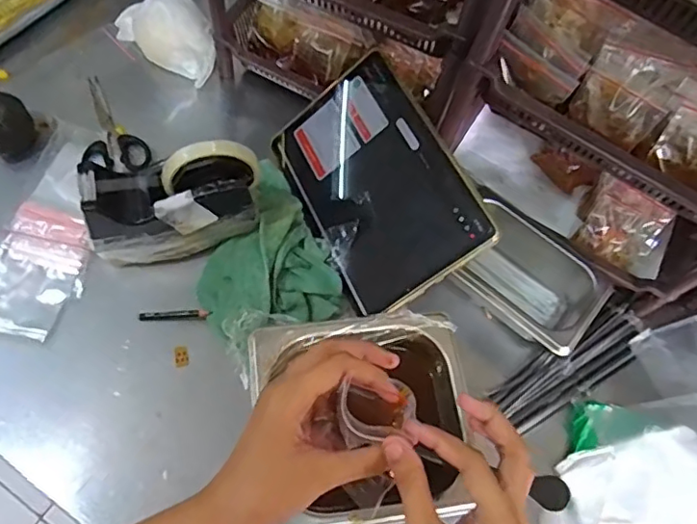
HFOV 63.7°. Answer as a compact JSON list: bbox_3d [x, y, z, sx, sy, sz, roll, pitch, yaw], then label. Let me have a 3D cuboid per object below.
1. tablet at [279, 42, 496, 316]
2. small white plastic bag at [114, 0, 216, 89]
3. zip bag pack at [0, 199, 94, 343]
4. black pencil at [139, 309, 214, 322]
[{"bbox_3d":[0.025,-0.082,0.587,0.160,0.009,0.255,-36,66,19],"label":"tablet"},{"bbox_3d":[-0.225,-0.284,0.693,0.137,0.067,0.074,28,66,7],"label":"small white plastic bag"},{"bbox_3d":[-0.318,0.008,0.568,0.095,0.012,0.134,18,69,5],"label":"zip bag pack"},{"bbox_3d":[-0.173,0.053,0.560,0.071,0.007,0.009,-1,69,-3],"label":"black pencil"}]

